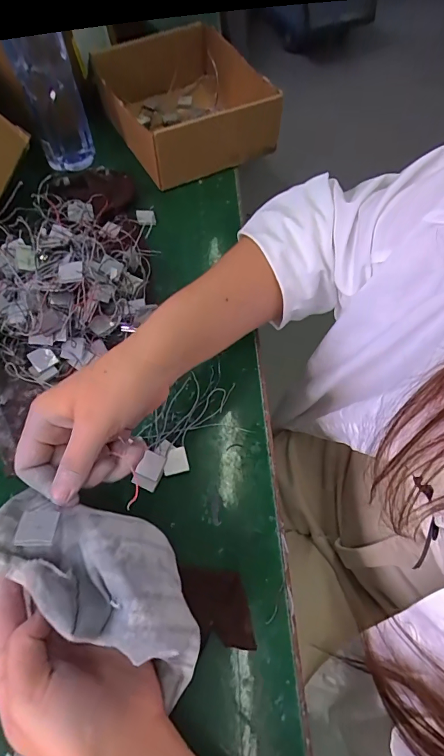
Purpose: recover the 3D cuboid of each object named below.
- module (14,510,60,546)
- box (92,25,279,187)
[{"bbox_3d":[-0.103,0.083,0.226,0.019,0.004,0.021,7,36,-13],"label":"module"},{"bbox_3d":[-0.052,-0.356,0.509,0.176,0.076,0.238,-23,64,-10],"label":"box"}]

